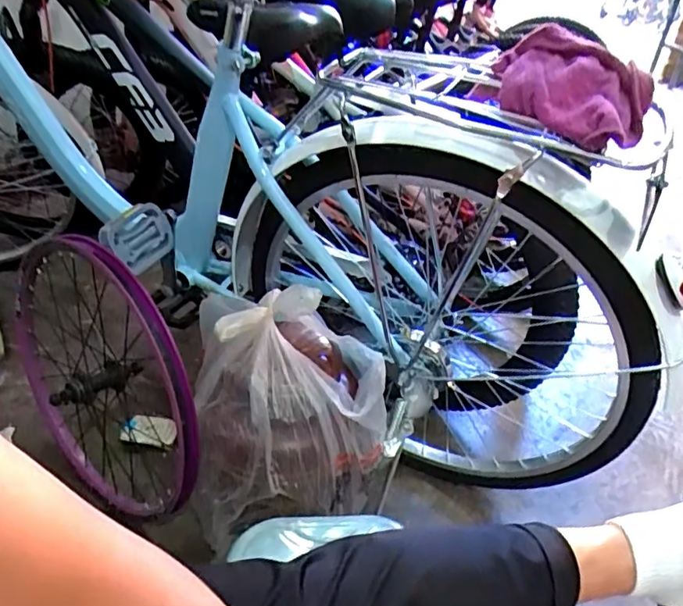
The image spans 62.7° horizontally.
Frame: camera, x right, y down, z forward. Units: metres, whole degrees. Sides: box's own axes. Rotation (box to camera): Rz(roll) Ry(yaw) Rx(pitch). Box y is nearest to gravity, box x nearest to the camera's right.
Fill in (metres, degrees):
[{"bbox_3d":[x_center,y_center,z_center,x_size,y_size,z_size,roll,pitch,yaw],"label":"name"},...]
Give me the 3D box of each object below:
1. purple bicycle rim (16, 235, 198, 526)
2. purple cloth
[{"bbox_3d":[-0.349,0.111,0.786,0.405,0.411,0.028,9,19,33],"label":"purple bicycle rim"},{"bbox_3d":[0.209,-0.199,0.514,0.139,0.058,0.145,12,38,12],"label":"purple cloth"}]

